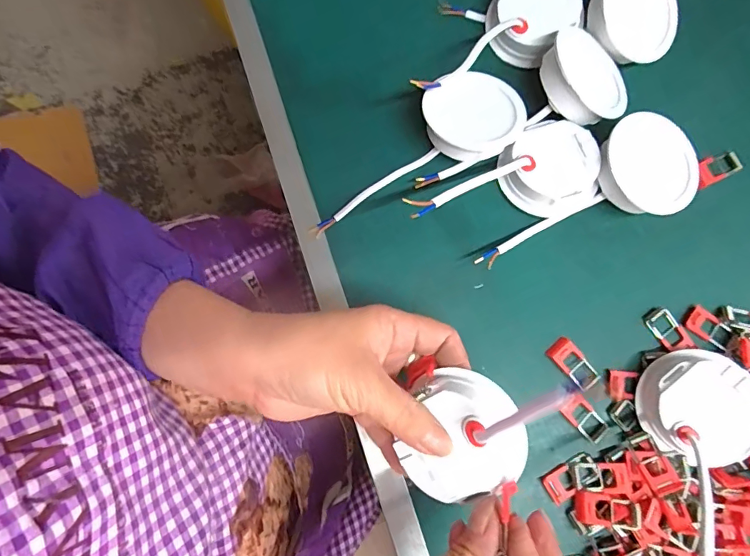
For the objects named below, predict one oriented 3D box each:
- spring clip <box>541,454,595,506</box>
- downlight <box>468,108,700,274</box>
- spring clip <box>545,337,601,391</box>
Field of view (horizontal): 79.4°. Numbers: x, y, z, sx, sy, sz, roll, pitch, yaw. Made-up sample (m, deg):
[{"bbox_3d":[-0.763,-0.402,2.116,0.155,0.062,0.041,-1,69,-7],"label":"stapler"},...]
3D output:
[{"bbox_3d":[0.130,0.132,0.296,0.036,0.004,0.020,-29,79,-6],"label":"spring clip"},{"bbox_3d":[0.152,-0.046,0.318,0.162,0.033,0.067,-38,80,-8],"label":"downlight"},{"bbox_3d":[0.137,0.059,0.311,0.019,0.004,0.037,-42,81,-8],"label":"spring clip"}]

